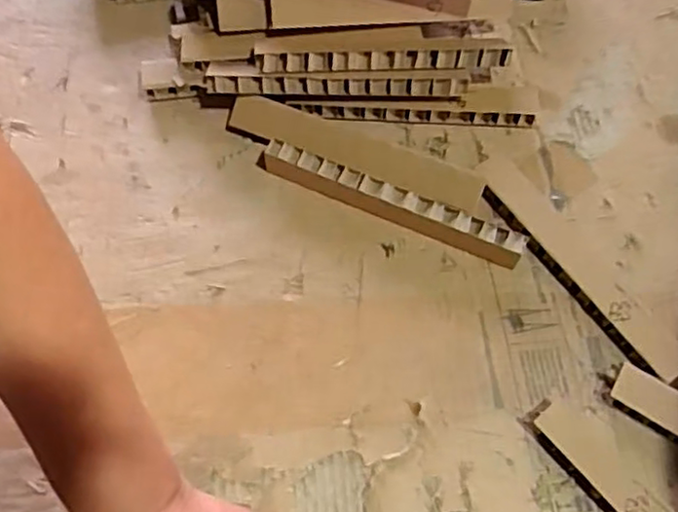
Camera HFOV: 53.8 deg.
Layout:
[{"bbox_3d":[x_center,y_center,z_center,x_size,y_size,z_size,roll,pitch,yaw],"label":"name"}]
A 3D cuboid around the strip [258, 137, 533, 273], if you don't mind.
[{"bbox_3d":[0.036,-0.041,0.506,0.207,0.029,0.016,23,66,9],"label":"strip"}]

